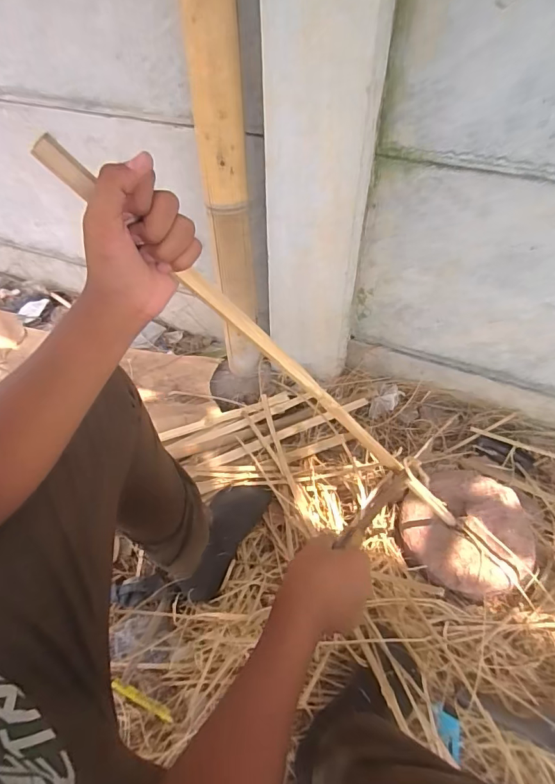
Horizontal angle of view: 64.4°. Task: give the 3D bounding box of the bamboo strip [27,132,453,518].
[{"bbox_3d":[0.065,0.022,0.528,0.019,0.744,0.020,-32,40,23],"label":"bamboo strip"}]

